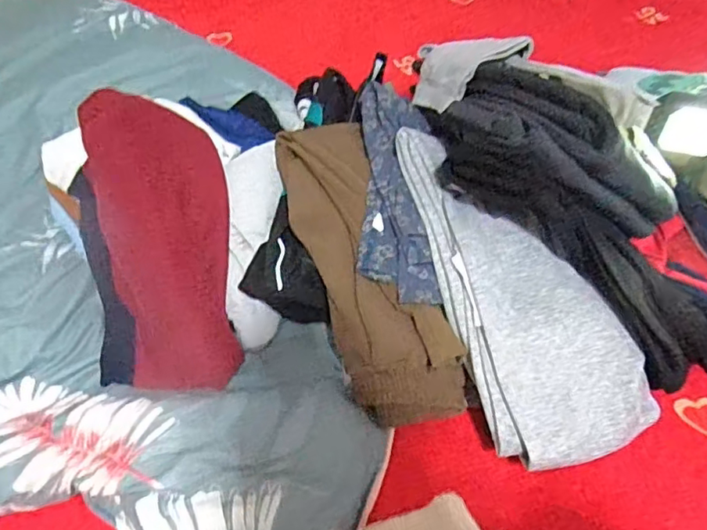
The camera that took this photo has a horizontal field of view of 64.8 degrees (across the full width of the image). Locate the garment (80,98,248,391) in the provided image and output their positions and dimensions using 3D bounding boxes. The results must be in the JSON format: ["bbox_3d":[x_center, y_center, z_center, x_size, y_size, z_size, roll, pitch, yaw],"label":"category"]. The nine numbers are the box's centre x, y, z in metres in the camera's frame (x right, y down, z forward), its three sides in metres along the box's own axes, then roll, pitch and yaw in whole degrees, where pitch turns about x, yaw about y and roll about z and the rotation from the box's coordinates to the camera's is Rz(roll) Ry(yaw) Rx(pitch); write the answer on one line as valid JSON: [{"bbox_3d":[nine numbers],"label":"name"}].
[{"bbox_3d":[-0.231,-0.039,0.704,0.157,0.086,0.395,-14,81,-10],"label":"garment"}]

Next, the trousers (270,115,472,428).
[{"bbox_3d":[0.012,-0.008,0.700,0.131,0.054,0.412,-18,72,-13],"label":"trousers"}]

